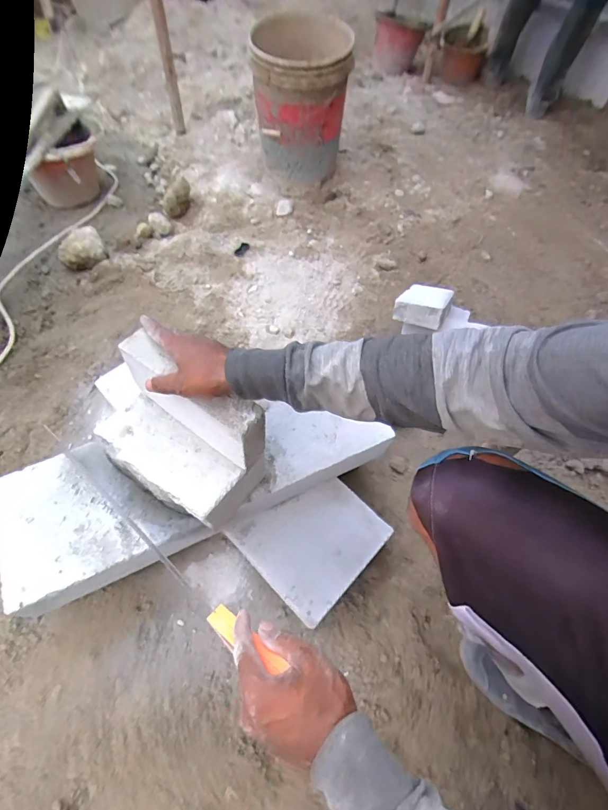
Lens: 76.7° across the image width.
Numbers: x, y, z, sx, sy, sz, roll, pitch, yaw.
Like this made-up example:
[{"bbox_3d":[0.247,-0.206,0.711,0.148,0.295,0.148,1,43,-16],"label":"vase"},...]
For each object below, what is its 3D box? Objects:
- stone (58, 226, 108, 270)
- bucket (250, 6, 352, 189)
[{"bbox_3d":[-0.660,-0.461,1.137,0.129,0.068,0.106,-27,60,-16],"label":"stone"},{"bbox_3d":[-0.005,-0.998,1.291,0.292,0.376,0.352,-1,57,0],"label":"bucket"}]

